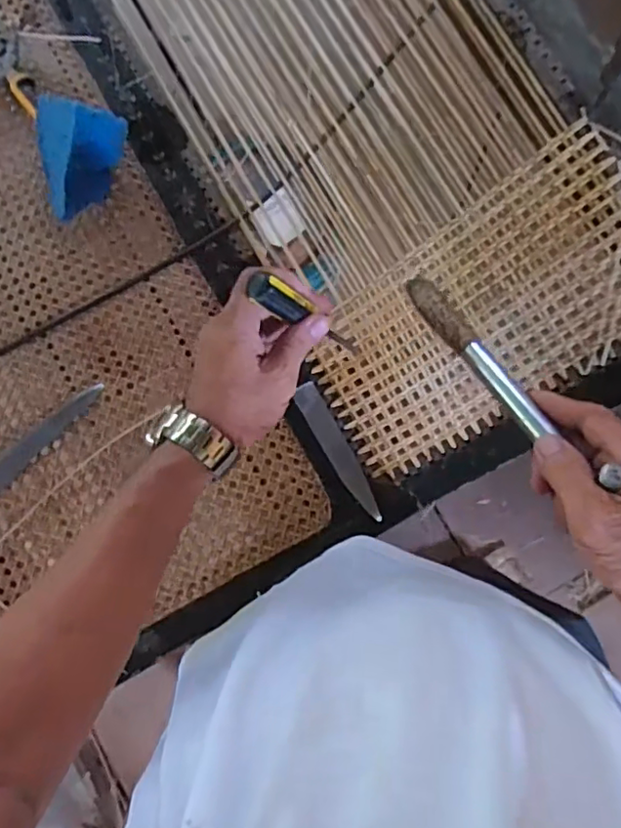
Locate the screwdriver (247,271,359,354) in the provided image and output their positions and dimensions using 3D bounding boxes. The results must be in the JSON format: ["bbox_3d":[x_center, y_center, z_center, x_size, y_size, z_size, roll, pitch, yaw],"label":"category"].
[{"bbox_3d":[0.001,-0.074,0.475,0.024,0.172,0.027,-6,81,21],"label":"screwdriver"}]

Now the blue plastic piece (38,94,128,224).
[{"bbox_3d":[-0.220,-0.238,0.560,0.076,0.056,0.102,4,85,4],"label":"blue plastic piece"}]

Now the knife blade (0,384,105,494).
[{"bbox_3d":[-0.266,0.036,0.548,0.180,0.008,0.028,-43,85,-7],"label":"knife blade"}]

